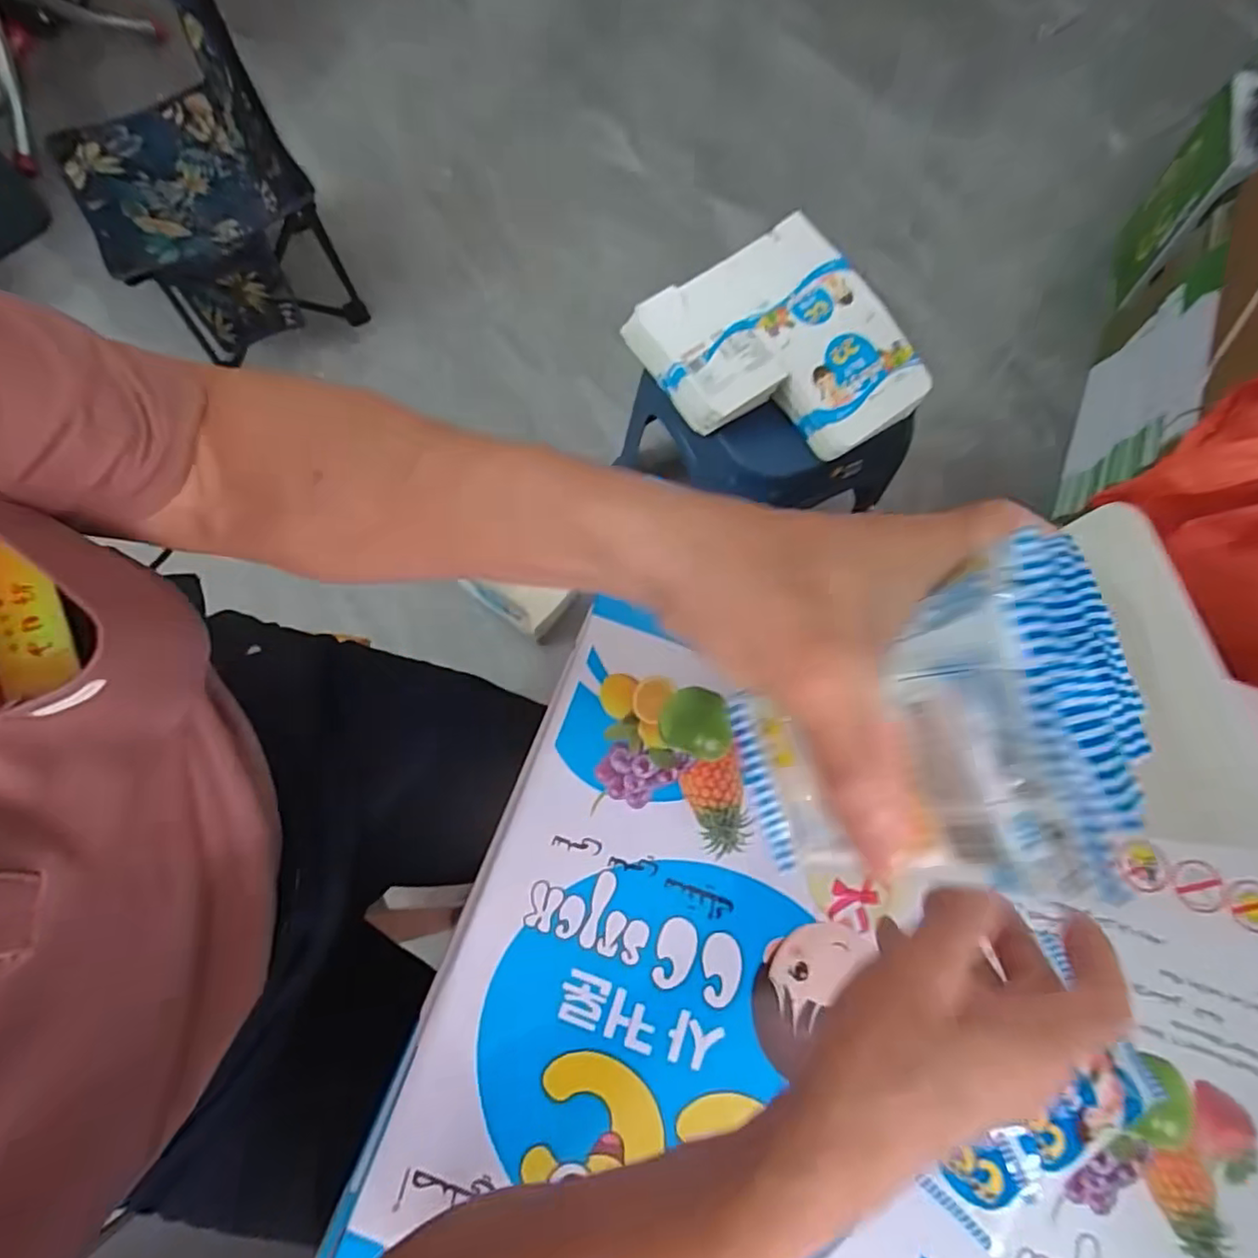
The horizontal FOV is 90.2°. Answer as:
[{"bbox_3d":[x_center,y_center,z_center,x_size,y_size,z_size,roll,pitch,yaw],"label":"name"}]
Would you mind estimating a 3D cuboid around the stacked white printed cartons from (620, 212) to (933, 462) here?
[{"bbox_3d":[0.170,-0.308,0.701,0.271,0.064,0.251,-29,77,-10],"label":"stacked white printed cartons"}]

